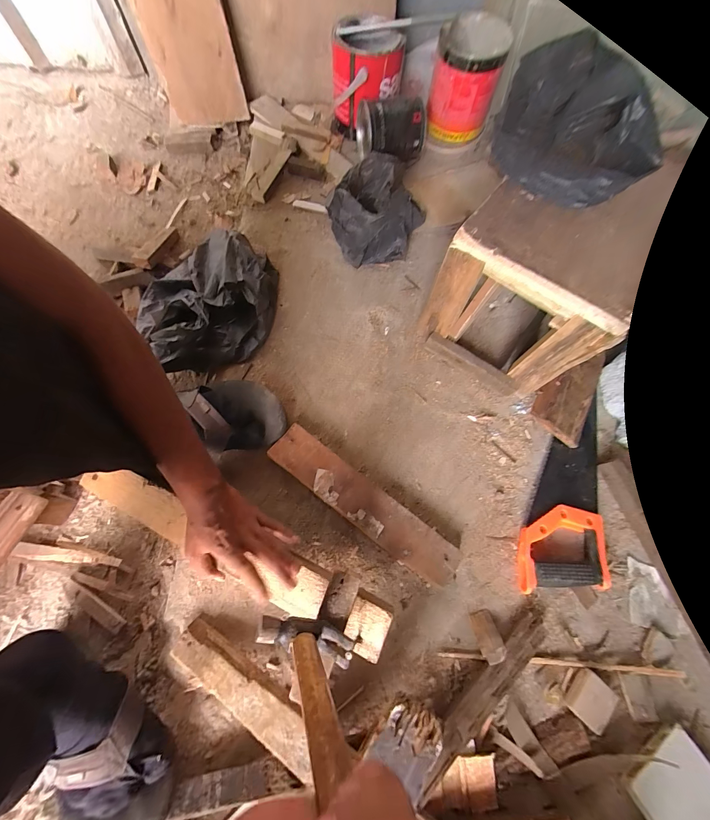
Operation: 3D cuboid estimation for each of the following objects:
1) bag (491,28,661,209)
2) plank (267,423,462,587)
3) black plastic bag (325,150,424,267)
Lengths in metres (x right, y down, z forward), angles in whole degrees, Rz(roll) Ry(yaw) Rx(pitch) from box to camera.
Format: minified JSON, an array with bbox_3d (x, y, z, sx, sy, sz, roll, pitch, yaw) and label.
[{"bbox_3d":[0.268,-0.349,0.399,0.175,0.090,0.152,18,68,4],"label":"bag"},{"bbox_3d":[0.008,0.138,0.467,0.308,0.028,0.061,36,73,10],"label":"plank"},{"bbox_3d":[0.040,-0.356,0.593,0.151,0.154,0.188,16,70,3],"label":"black plastic bag"}]

